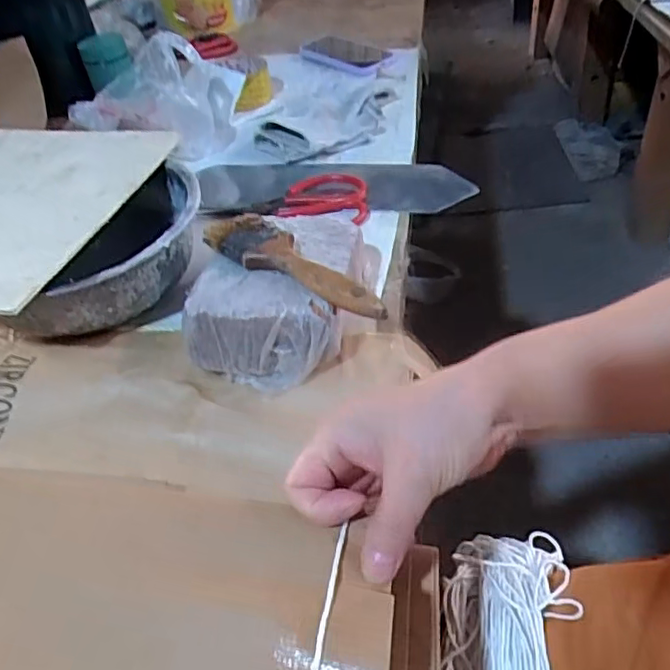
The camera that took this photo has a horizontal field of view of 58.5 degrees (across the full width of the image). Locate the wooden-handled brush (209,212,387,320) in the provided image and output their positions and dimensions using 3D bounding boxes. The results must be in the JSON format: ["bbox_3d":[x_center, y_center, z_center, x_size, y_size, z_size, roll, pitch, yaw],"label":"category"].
[{"bbox_3d":[-0.029,-0.055,0.446,0.176,0.022,0.044,28,54,30],"label":"wooden-handled brush"}]

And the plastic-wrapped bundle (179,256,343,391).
[{"bbox_3d":[-0.052,-0.010,0.450,0.117,0.059,0.078,7,46,14],"label":"plastic-wrapped bundle"}]

